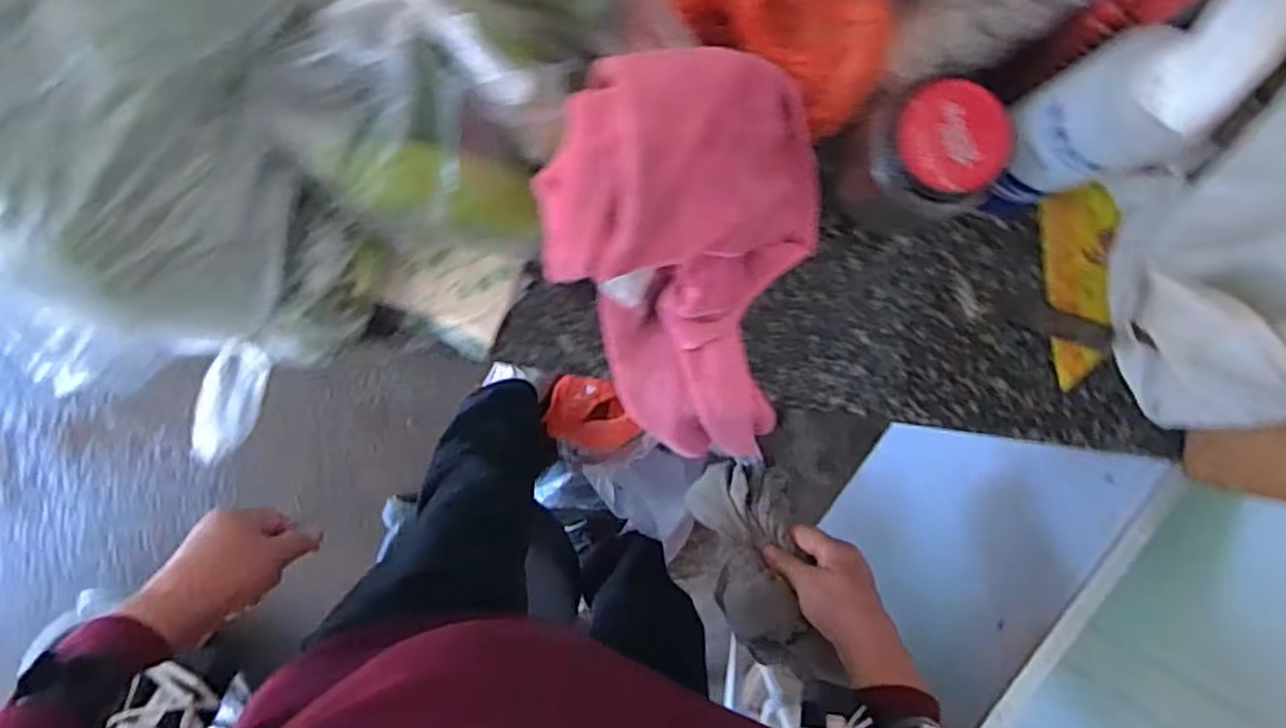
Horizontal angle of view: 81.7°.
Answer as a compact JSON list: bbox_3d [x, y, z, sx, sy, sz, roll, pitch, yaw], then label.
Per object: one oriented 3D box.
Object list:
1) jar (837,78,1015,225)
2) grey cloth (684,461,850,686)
[{"bbox_3d":[0.171,-0.126,0.476,0.066,0.119,0.071,0,92,-2],"label":"jar"},{"bbox_3d":[0.099,0.166,0.628,0.088,0.053,0.197,-14,54,-2],"label":"grey cloth"}]

